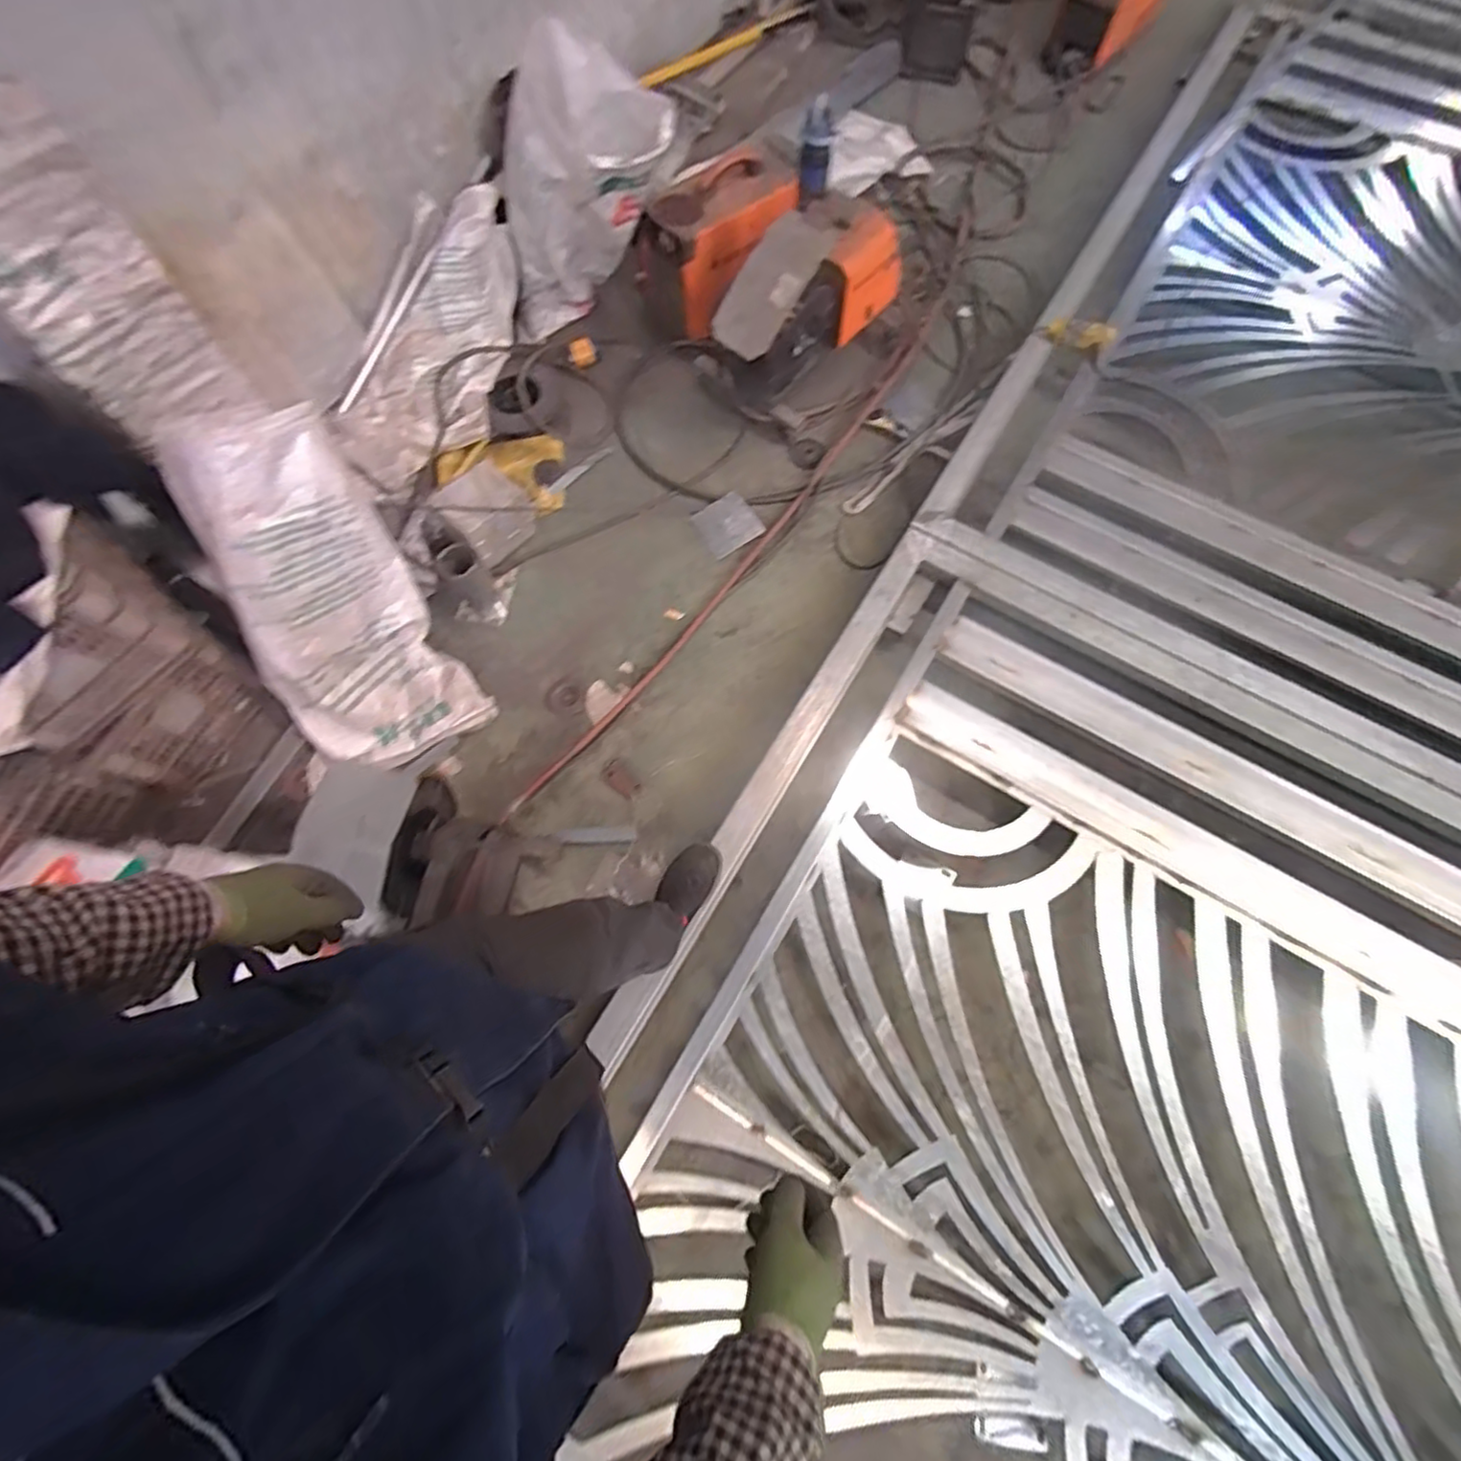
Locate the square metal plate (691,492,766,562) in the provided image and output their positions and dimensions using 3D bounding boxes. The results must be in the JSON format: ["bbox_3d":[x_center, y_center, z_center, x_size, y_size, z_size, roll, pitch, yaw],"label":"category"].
[{"bbox_3d":[-0.006,-0.546,1.719,0.152,0.013,0.162,-30,72,-1],"label":"square metal plate"}]

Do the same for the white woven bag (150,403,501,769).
[{"bbox_3d":[-0.810,-0.264,1.341,0.378,0.719,0.205,-7,43,0],"label":"white woven bag"}]

